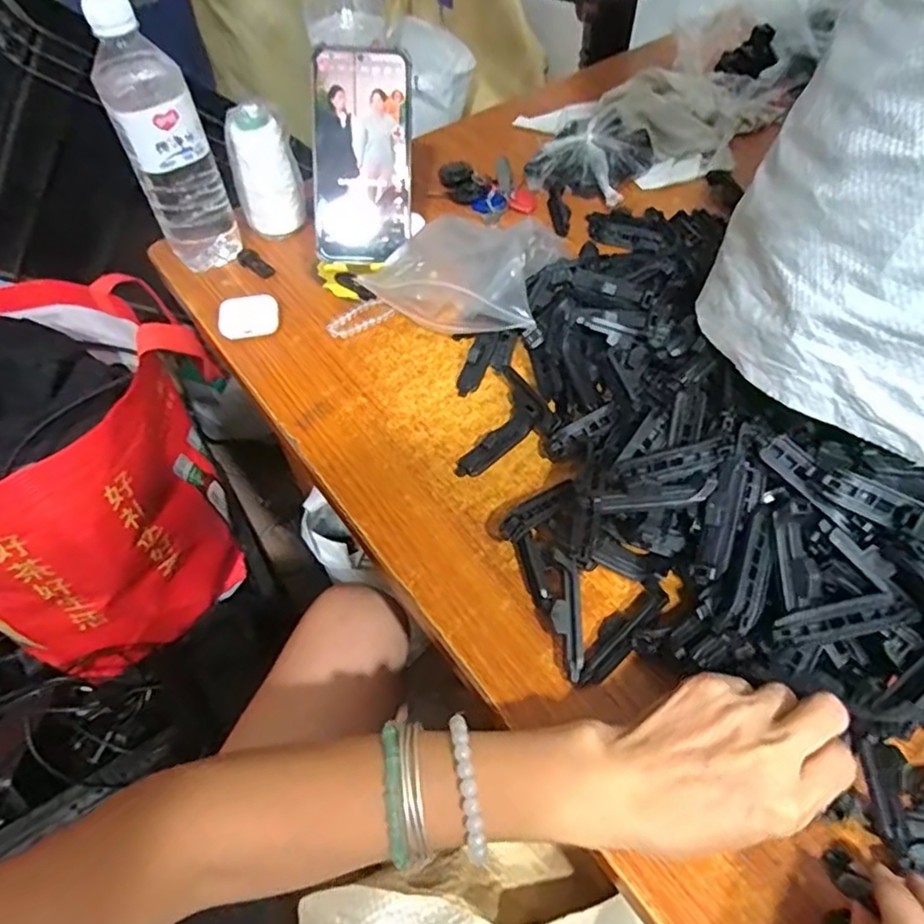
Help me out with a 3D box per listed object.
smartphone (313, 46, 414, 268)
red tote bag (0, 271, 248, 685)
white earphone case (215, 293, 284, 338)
[{"bbox_3d":[-0.084,-0.255,0.522,0.080,0.165,0.013,2,13,0],"label":"smartphone"},{"bbox_3d":[-0.401,0.011,0.653,0.326,0.293,0.282,-31,58,-18],"label":"red tote bag"},{"bbox_3d":[-0.183,-0.124,0.534,0.050,0.025,0.032,-12,54,-5],"label":"white earphone case"}]

